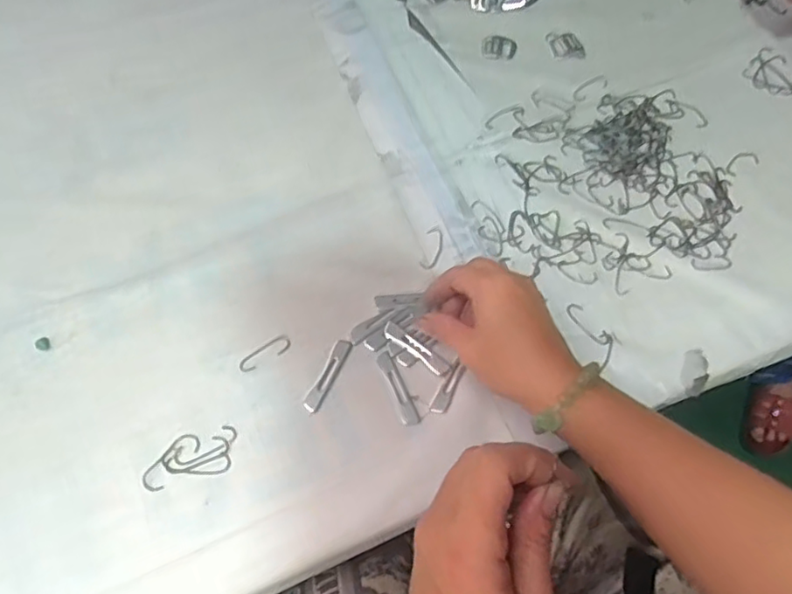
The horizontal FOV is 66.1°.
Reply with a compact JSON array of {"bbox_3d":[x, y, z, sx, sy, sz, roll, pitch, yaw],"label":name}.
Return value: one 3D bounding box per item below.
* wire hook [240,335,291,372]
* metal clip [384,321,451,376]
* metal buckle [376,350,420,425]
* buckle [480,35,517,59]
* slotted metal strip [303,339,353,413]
[{"bbox_3d":[-0.097,0.041,0.451,0.041,0.004,0.013,-30,71,-13],"label":"wire hook"},{"bbox_3d":[0.015,0.038,0.454,0.057,0.004,0.012,37,71,15],"label":"metal clip"},{"bbox_3d":[0.001,0.066,0.443,0.013,0.004,0.057,-20,69,-10],"label":"metal buckle"},{"bbox_3d":[0.099,-0.240,0.581,0.033,0.004,0.028,10,67,3],"label":"buckle"},{"bbox_3d":[-0.050,0.057,0.447,0.012,0.004,0.059,25,68,9],"label":"slotted metal strip"}]

